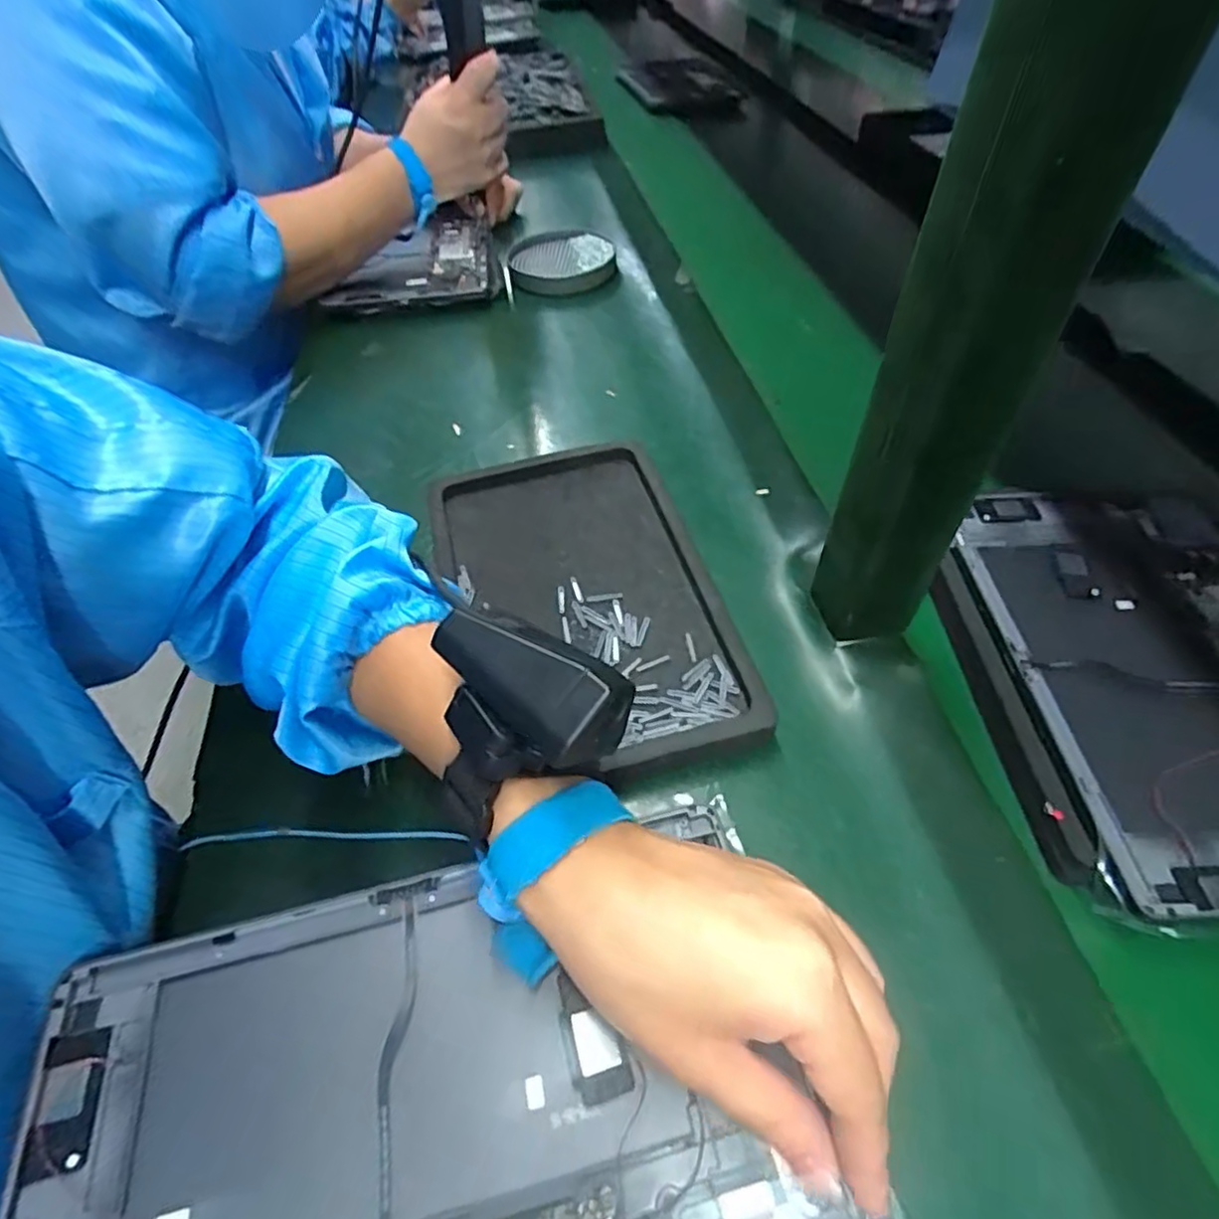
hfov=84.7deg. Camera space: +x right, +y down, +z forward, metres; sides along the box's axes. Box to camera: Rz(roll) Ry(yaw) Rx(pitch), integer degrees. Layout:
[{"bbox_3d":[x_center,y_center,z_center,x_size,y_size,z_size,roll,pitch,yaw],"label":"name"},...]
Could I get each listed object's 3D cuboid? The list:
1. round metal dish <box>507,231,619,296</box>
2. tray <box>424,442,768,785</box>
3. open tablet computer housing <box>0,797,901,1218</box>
[{"bbox_3d":[-0.047,-0.355,0.687,0.106,0.024,0.115,2,52,3],"label":"round metal dish"},{"bbox_3d":[-0.018,-0.008,0.400,0.153,0.020,0.246,-12,52,-9],"label":"tray"},{"bbox_3d":[-0.059,0.171,0.214,0.257,0.015,0.167,-15,52,-6],"label":"open tablet computer housing"}]

